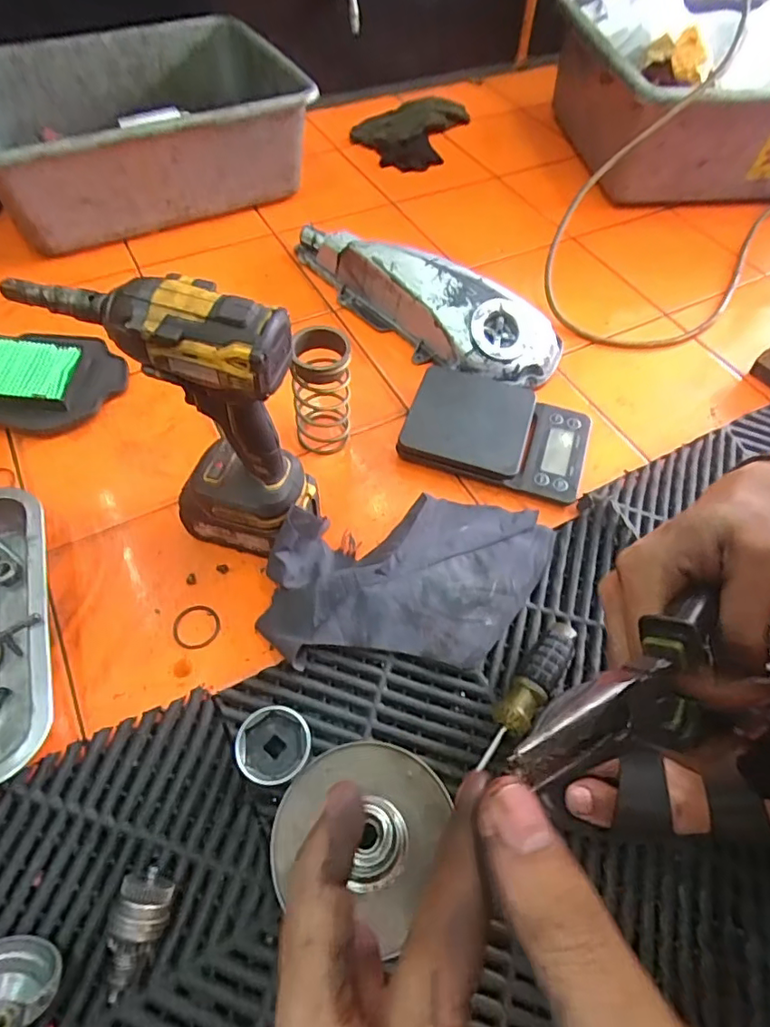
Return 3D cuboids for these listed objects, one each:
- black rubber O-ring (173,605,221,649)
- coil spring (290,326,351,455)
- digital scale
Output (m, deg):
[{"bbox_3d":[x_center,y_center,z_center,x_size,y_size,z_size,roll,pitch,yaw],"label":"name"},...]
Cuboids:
[{"bbox_3d":[-0.166,0.099,0.489,0.040,0.004,0.039,1,56,-2],"label":"black rubber O-ring"},{"bbox_3d":[-0.063,-0.119,0.556,0.055,0.127,0.045,-10,57,-9],"label":"coil spring"},{"bbox_3d":[0.123,-0.095,0.610,0.192,0.033,0.144,14,57,6],"label":"digital scale"}]

